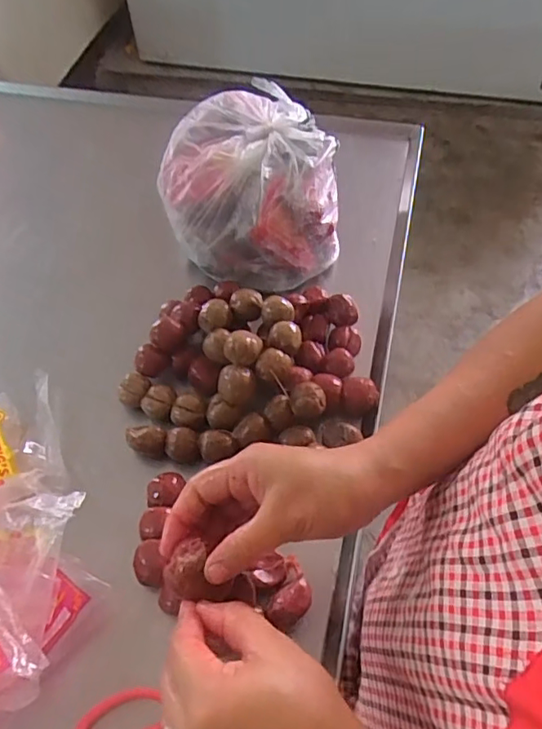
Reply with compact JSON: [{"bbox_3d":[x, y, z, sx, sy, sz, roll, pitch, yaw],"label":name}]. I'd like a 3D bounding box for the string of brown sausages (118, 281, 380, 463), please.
[{"bbox_3d":[-0.026,-0.009,0.550,0.244,0.056,0.199,-5,56,-2],"label":"string of brown sausages"}]

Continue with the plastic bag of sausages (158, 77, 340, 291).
[{"bbox_3d":[-0.023,-0.212,0.631,0.196,0.110,0.228,-4,57,1],"label":"plastic bag of sausages"}]

